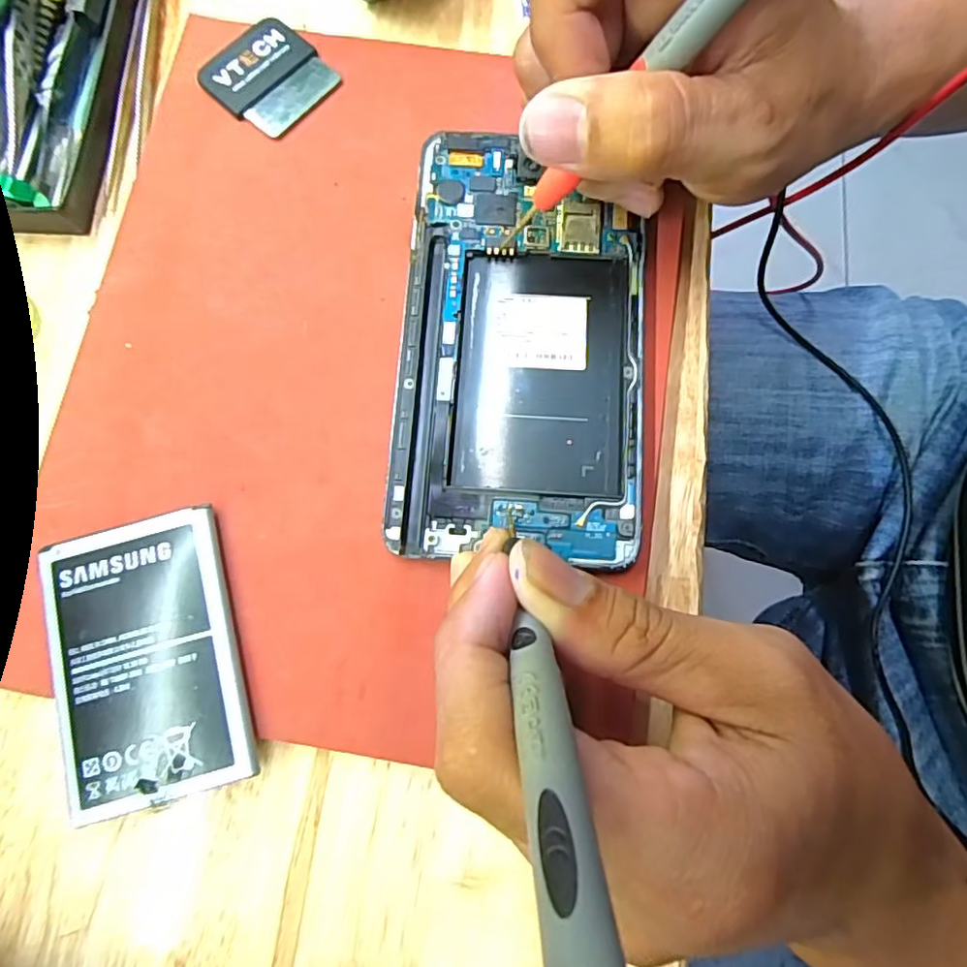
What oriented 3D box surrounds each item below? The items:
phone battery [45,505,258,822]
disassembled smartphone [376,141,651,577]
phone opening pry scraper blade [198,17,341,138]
[{"bbox_3d":[-0.097,0.050,0.174,0.051,0.008,0.078,-16,78,-3],"label":"phone battery"},{"bbox_3d":[0.012,-0.048,0.193,0.077,0.007,0.141,4,78,1],"label":"disassembled smartphone"},{"bbox_3d":[-0.079,-0.150,0.221,0.041,0.004,0.039,41,81,8],"label":"phone opening pry scraper blade"}]

